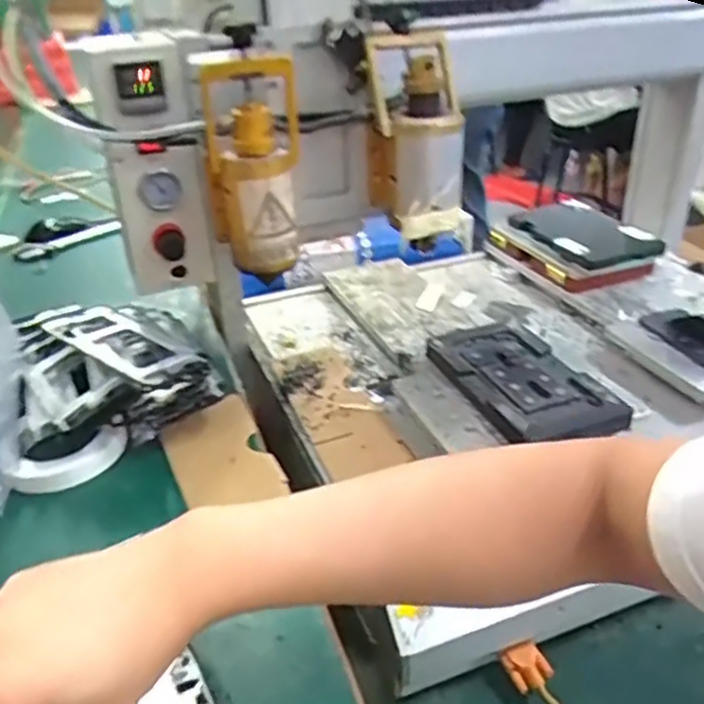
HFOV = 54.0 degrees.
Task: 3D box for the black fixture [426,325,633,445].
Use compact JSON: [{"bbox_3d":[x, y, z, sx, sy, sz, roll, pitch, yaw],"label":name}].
[{"bbox_3d":[0.161,0.028,0.674,0.112,0.031,0.198,-16,31,-16],"label":"black fixture"}]

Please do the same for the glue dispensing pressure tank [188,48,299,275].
[{"bbox_3d":[-0.089,-0.172,0.621,0.085,0.183,0.078,-5,29,-6],"label":"glue dispensing pressure tank"}]

